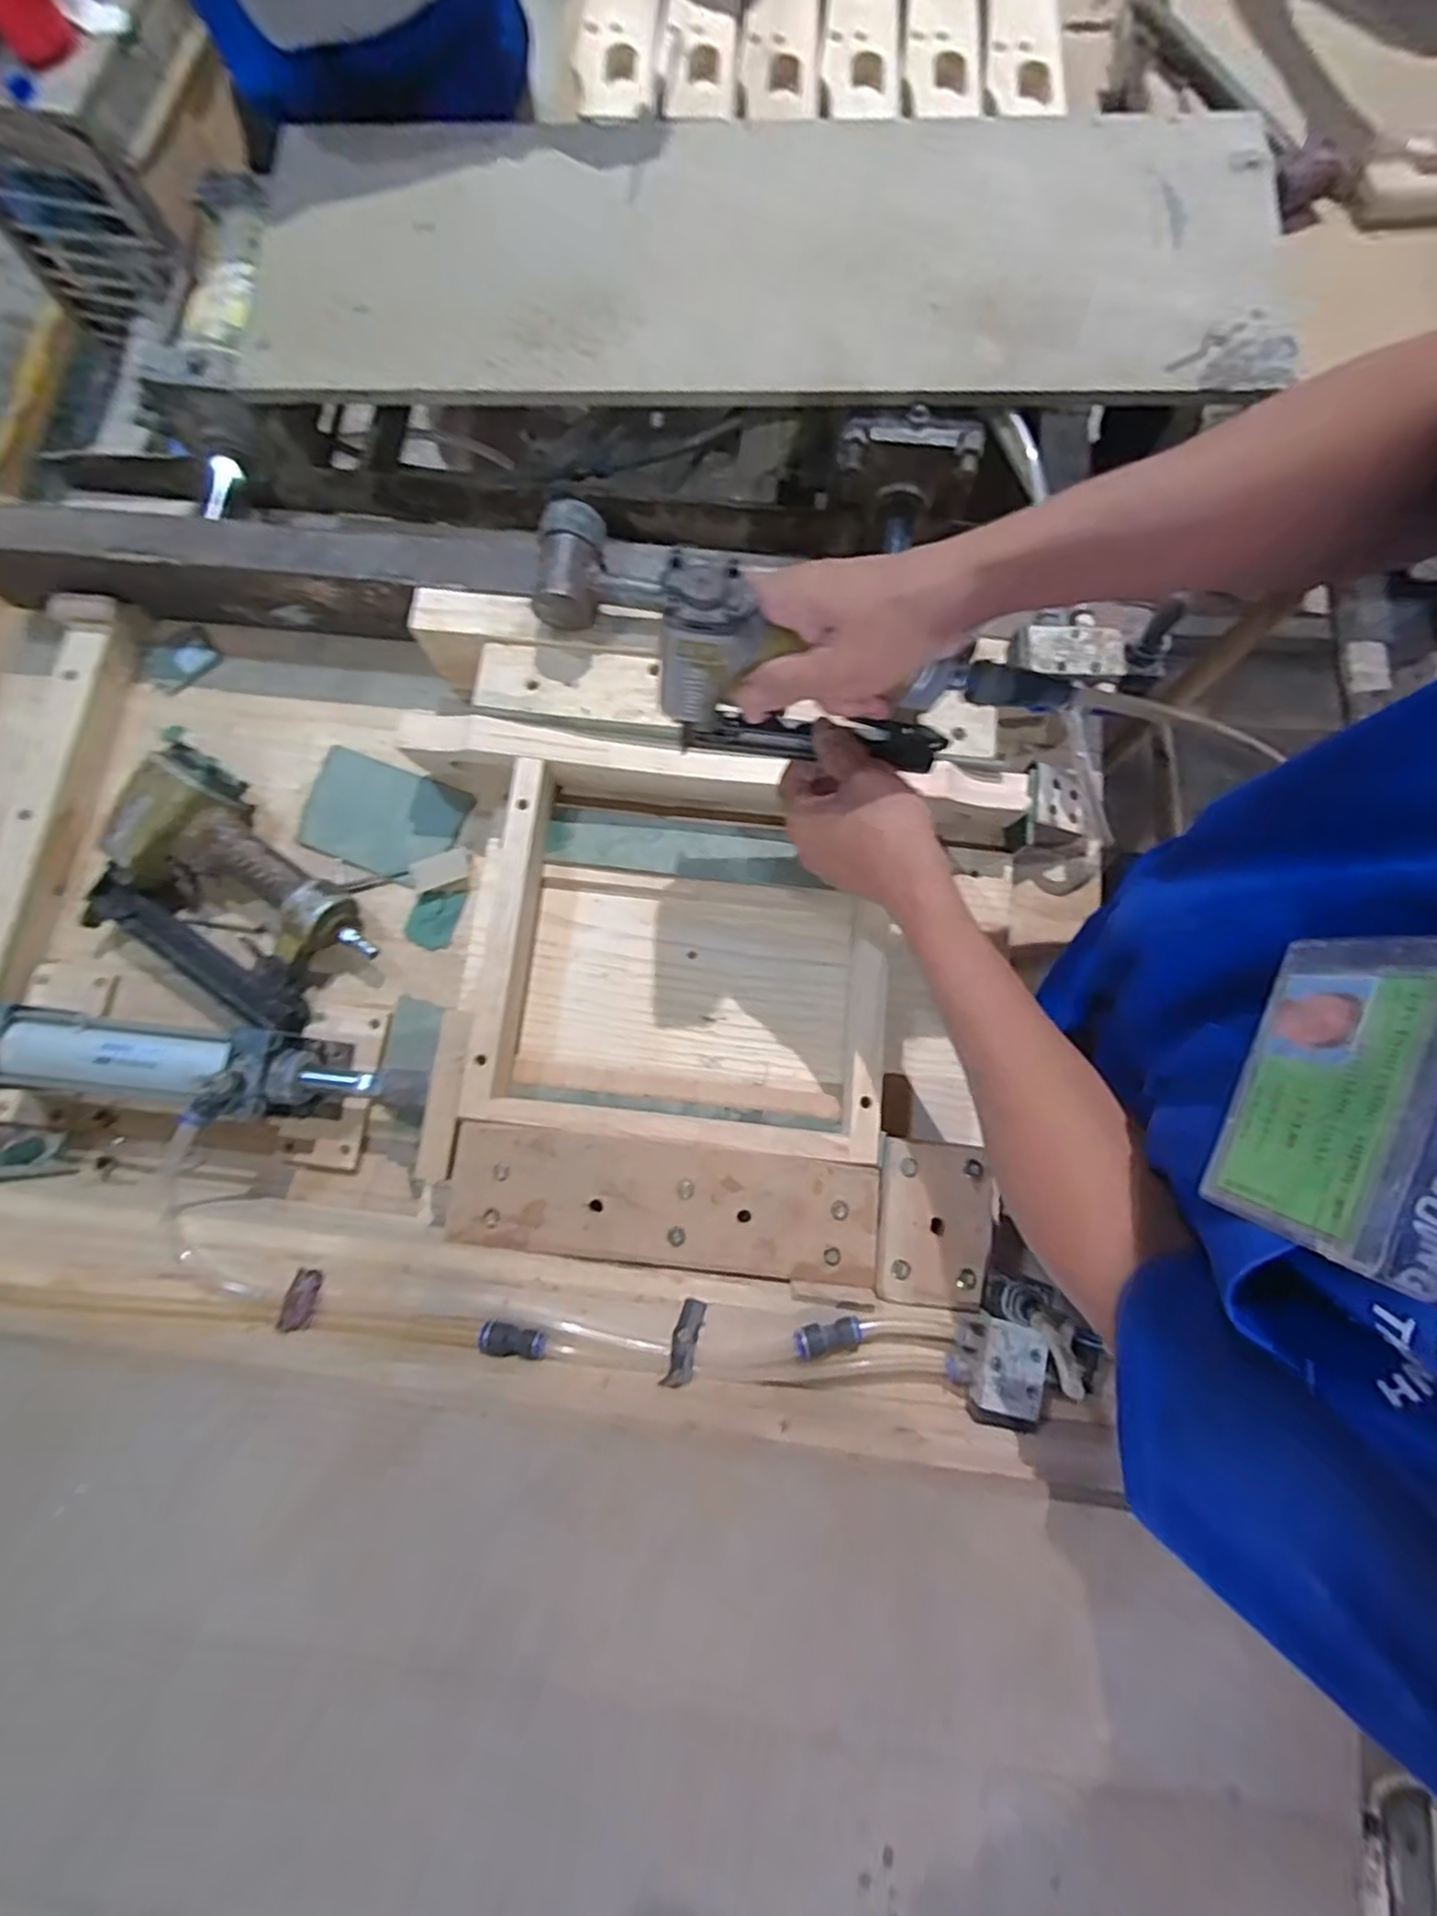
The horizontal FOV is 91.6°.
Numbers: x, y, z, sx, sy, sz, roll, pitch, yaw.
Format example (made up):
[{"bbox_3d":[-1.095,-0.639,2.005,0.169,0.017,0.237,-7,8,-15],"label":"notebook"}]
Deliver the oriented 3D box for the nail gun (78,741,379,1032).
[{"bbox_3d":[-0.379,-0.048,0.551,0.219,0.059,0.154,32,80,7],"label":"nail gun"}]

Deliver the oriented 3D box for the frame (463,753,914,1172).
[{"bbox_3d":[-0.016,-0.004,0.535,0.306,0.072,0.279,6,78,2],"label":"frame"}]

